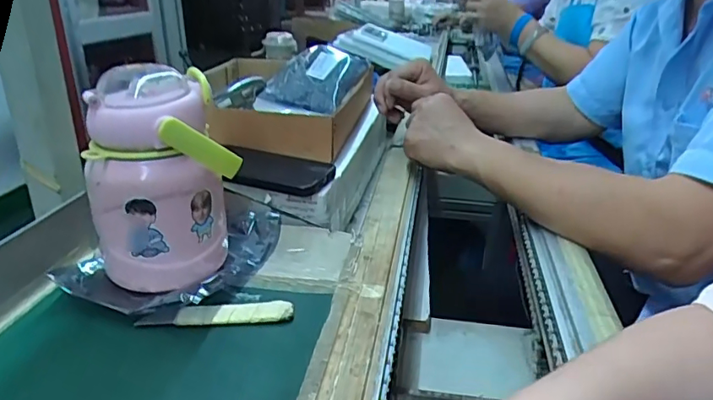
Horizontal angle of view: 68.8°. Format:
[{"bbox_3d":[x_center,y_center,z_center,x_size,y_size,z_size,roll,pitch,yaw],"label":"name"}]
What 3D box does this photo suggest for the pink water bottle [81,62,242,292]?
[{"bbox_3d":[-0.150,-0.014,0.417,0.105,0.163,0.091,0,25,-5],"label":"pink water bottle"}]

